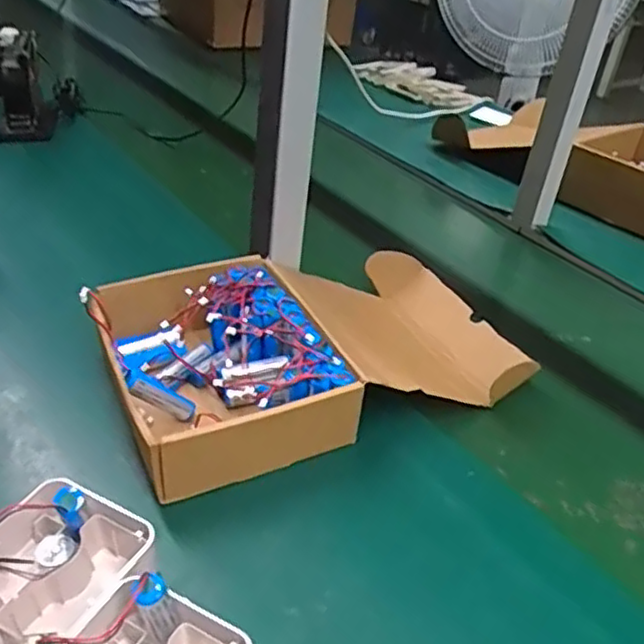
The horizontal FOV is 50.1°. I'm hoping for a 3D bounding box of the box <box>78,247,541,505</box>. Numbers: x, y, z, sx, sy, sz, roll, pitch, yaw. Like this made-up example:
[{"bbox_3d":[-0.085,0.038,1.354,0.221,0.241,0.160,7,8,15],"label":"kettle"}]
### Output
[{"bbox_3d":[0.001,0.024,0.658,0.381,0.088,0.218,-14,40,-26],"label":"box"}]

